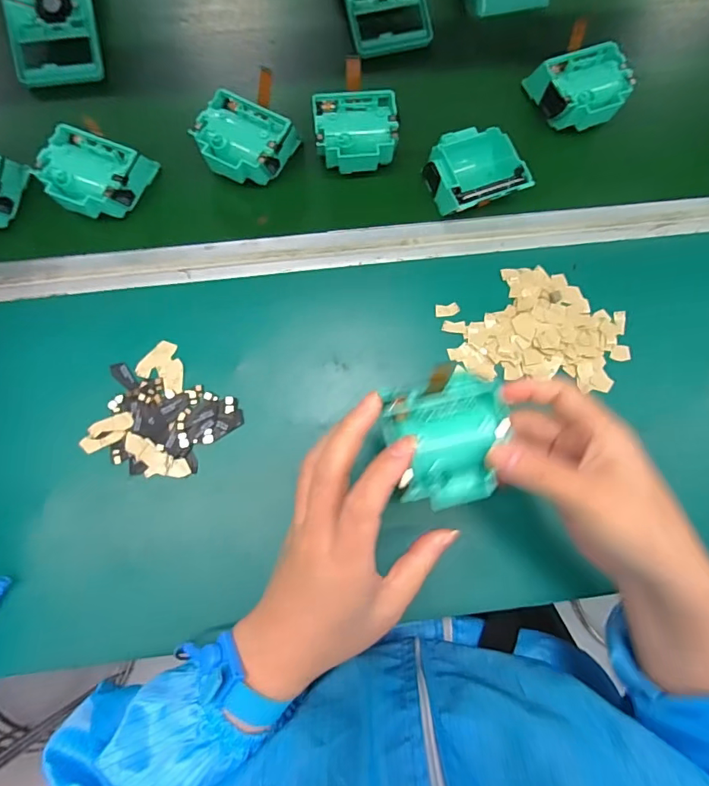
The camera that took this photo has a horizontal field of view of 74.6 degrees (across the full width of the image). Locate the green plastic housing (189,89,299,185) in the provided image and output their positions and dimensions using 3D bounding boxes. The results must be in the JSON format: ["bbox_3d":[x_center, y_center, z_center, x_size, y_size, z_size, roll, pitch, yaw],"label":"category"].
[{"bbox_3d":[-0.101,-0.225,0.425,0.075,0.042,0.070,30,78,5],"label":"green plastic housing"}]

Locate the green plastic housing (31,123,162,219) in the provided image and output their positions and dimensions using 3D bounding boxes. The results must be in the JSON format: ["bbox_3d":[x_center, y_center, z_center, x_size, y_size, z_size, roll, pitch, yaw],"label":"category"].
[{"bbox_3d":[-0.230,-0.195,0.416,0.081,0.037,0.080,14,77,2],"label":"green plastic housing"}]

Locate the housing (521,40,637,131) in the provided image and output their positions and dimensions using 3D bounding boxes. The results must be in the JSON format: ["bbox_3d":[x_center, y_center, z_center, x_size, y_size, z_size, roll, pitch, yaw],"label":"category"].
[{"bbox_3d":[0.213,-0.283,0.443,0.077,0.045,0.066,-11,77,-4],"label":"housing"}]

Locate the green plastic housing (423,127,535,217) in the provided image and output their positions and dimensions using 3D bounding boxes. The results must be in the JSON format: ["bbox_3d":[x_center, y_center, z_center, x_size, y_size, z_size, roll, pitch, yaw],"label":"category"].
[{"bbox_3d":[0.111,-0.198,0.422,0.077,0.039,0.077,-13,77,-4],"label":"green plastic housing"}]

